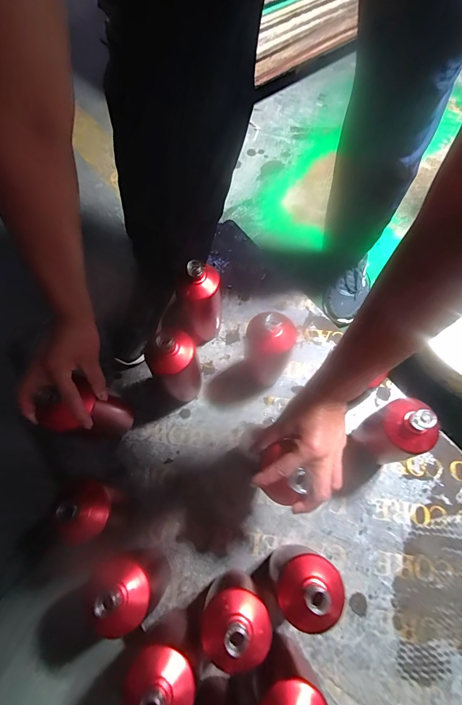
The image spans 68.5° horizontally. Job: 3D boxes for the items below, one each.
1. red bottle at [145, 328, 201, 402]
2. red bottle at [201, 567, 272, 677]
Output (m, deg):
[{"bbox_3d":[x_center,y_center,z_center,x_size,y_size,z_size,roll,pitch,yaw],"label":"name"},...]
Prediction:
[{"bbox_3d":[-0.095,0.031,0.598,0.073,0.203,0.067,0,64,1],"label":"red bottle"},{"bbox_3d":[0.005,0.342,0.446,0.081,0.206,0.069,-16,65,-7],"label":"red bottle"}]

